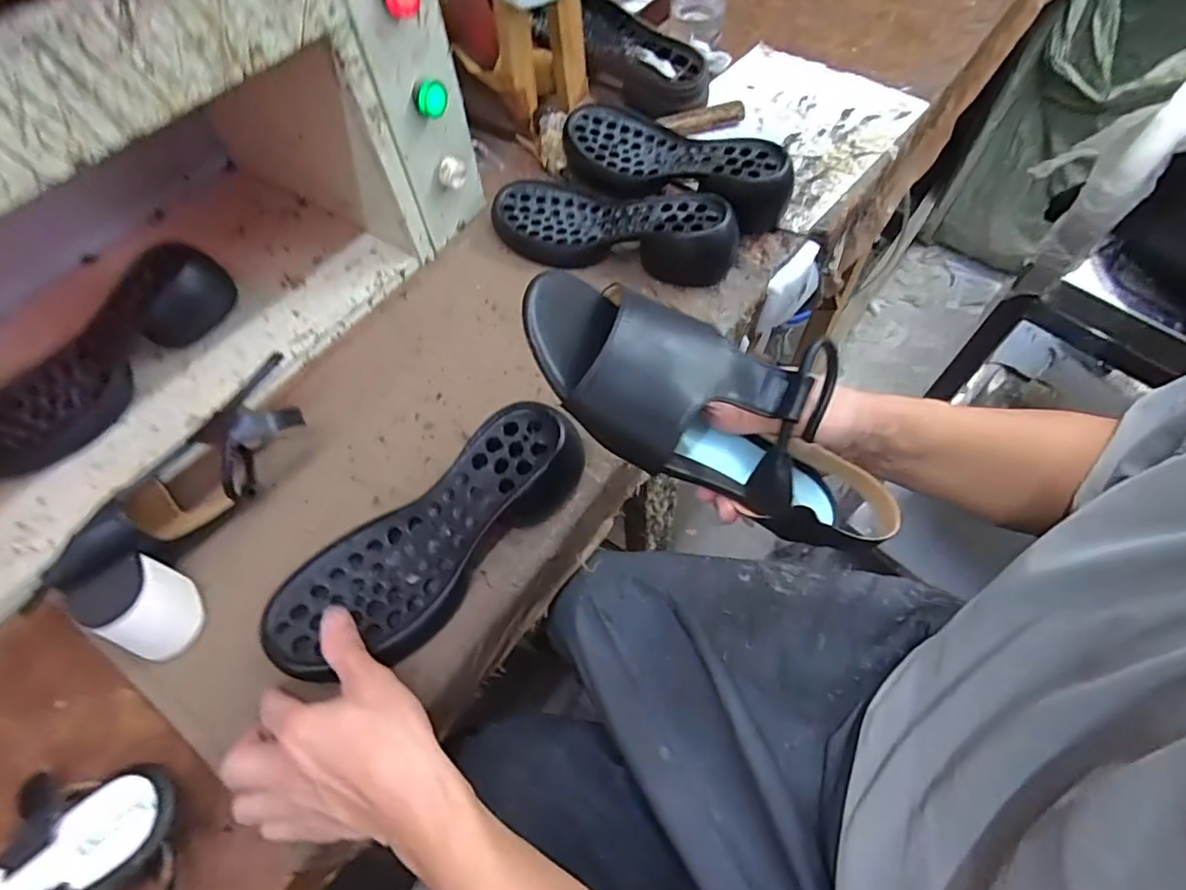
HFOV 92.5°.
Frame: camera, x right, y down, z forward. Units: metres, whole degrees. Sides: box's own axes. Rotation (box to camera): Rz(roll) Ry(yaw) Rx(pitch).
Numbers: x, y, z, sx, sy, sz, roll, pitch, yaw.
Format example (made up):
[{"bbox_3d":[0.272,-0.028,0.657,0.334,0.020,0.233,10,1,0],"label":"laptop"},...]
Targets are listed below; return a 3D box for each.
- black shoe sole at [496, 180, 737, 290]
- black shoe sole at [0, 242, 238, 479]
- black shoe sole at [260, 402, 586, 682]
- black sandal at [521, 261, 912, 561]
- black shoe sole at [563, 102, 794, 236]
[{"bbox_3d":[0.013,-0.219,0.558,0.249,0.056,0.100,25,65,14],"label":"black shoe sole"},{"bbox_3d":[-0.437,-0.082,0.494,0.087,0.059,0.250,28,65,16],"label":"black shoe sole"},{"bbox_3d":[-0.110,0.070,0.414,0.246,0.053,0.094,-39,67,-11],"label":"black shoe sole"},{"bbox_3d":[0.066,-0.018,0.308,0.227,0.073,0.086,32,64,-8],"label":"black sandal"},{"bbox_3d":[0.082,-0.294,0.591,0.249,0.065,0.104,28,65,16],"label":"black shoe sole"}]

